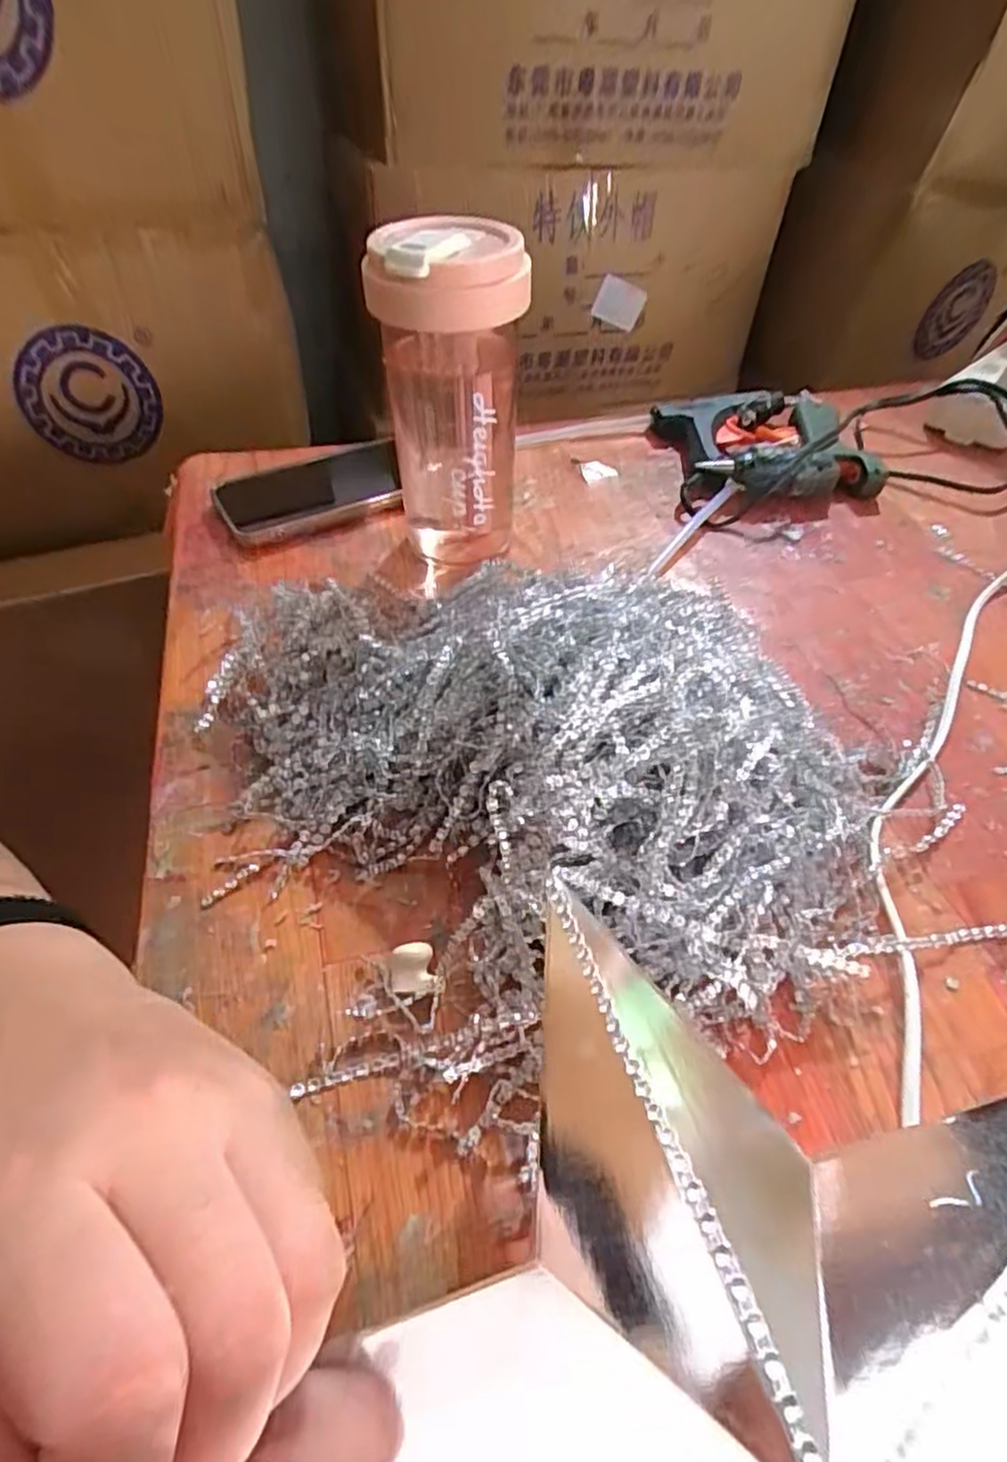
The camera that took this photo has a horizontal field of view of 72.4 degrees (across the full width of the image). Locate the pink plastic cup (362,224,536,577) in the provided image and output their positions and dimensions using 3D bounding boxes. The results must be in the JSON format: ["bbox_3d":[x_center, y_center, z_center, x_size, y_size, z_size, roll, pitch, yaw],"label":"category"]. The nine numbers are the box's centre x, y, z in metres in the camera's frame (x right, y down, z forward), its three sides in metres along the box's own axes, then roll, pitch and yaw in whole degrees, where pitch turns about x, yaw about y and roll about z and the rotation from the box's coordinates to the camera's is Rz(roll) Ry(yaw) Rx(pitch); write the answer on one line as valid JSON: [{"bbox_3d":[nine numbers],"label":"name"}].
[{"bbox_3d":[-0.028,-0.180,0.395,0.079,0.174,0.091,0,48,0],"label":"pink plastic cup"}]

